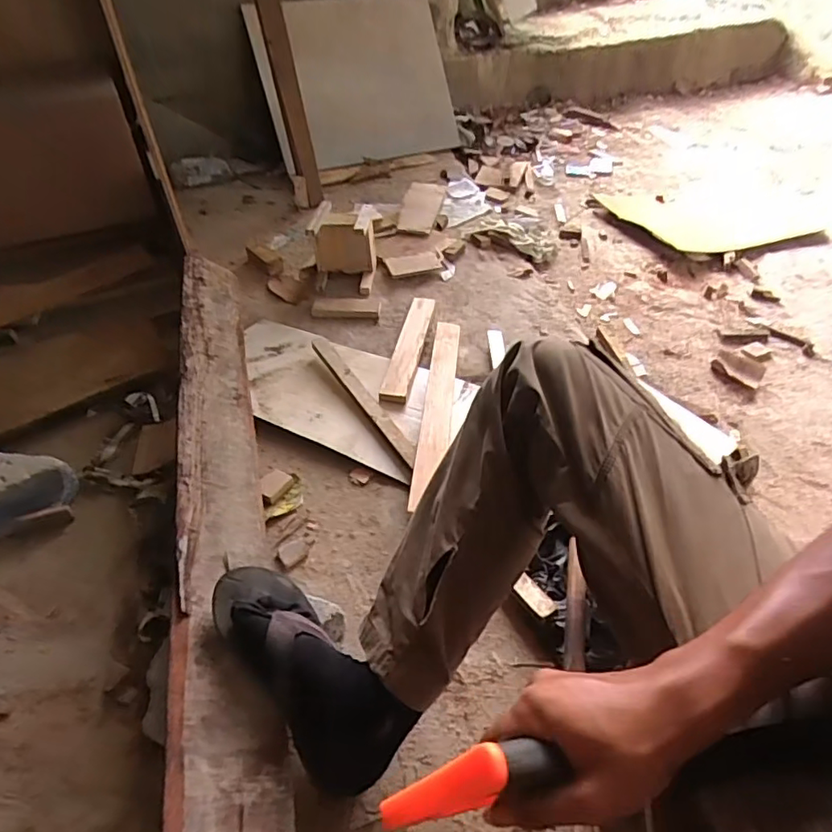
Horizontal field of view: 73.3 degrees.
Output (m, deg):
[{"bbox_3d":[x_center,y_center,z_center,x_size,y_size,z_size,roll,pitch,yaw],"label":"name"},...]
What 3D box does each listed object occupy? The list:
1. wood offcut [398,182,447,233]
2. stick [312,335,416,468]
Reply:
[{"bbox_3d":[0.016,-0.596,1.576,0.106,0.019,0.283,9,51,3],"label":"wood offcut"},{"bbox_3d":[-0.109,-0.047,1.051,0.037,0.025,0.396,-24,50,-21],"label":"stick"}]

